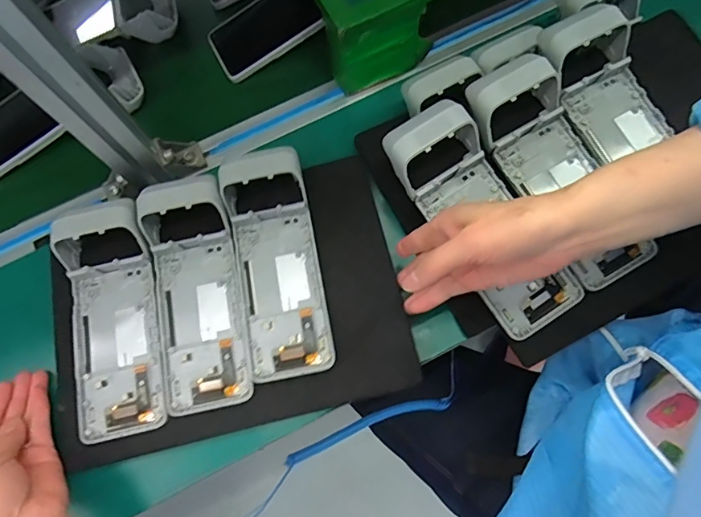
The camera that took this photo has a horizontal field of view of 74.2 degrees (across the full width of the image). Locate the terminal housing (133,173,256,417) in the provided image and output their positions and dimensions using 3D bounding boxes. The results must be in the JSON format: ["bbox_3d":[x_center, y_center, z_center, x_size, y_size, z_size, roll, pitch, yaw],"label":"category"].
[{"bbox_3d":[-0.152,0.030,0.450,0.088,0.046,0.224,-11,73,-2],"label":"terminal housing"}]

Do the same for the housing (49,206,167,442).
[{"bbox_3d":[-0.233,0.058,0.443,0.085,0.046,0.214,-12,73,-2],"label":"housing"}]

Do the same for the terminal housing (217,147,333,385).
[{"bbox_3d":[-0.075,0.002,0.456,0.084,0.046,0.223,-9,73,-1],"label":"terminal housing"}]

